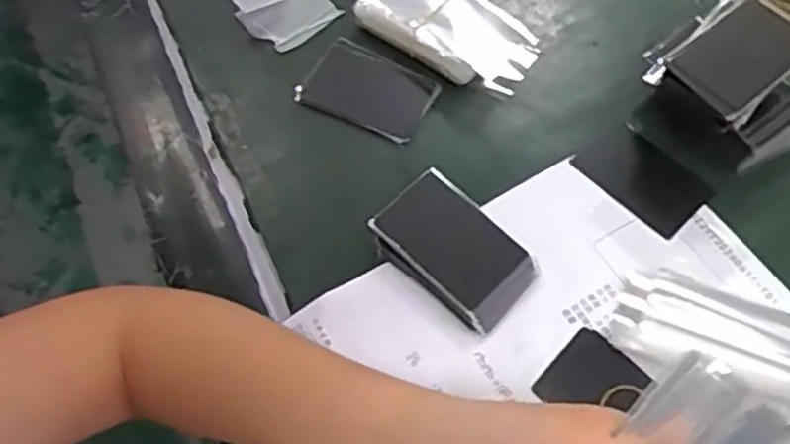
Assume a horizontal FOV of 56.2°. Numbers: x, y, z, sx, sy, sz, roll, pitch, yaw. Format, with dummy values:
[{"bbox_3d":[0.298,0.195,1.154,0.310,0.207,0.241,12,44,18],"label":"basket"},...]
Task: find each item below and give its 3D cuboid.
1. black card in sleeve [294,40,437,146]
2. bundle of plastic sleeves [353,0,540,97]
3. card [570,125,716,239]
[{"bbox_3d":[-0.019,-0.096,0.532,0.091,0.004,0.063,25,65,13],"label":"black card in sleeve"},{"bbox_3d":[0.037,-0.143,0.543,0.127,0.028,0.067,35,68,17],"label":"bundle of plastic sleeves"},{"bbox_3d":[0.168,-0.030,0.500,0.054,0.006,0.080,-40,71,-21],"label":"card"}]

